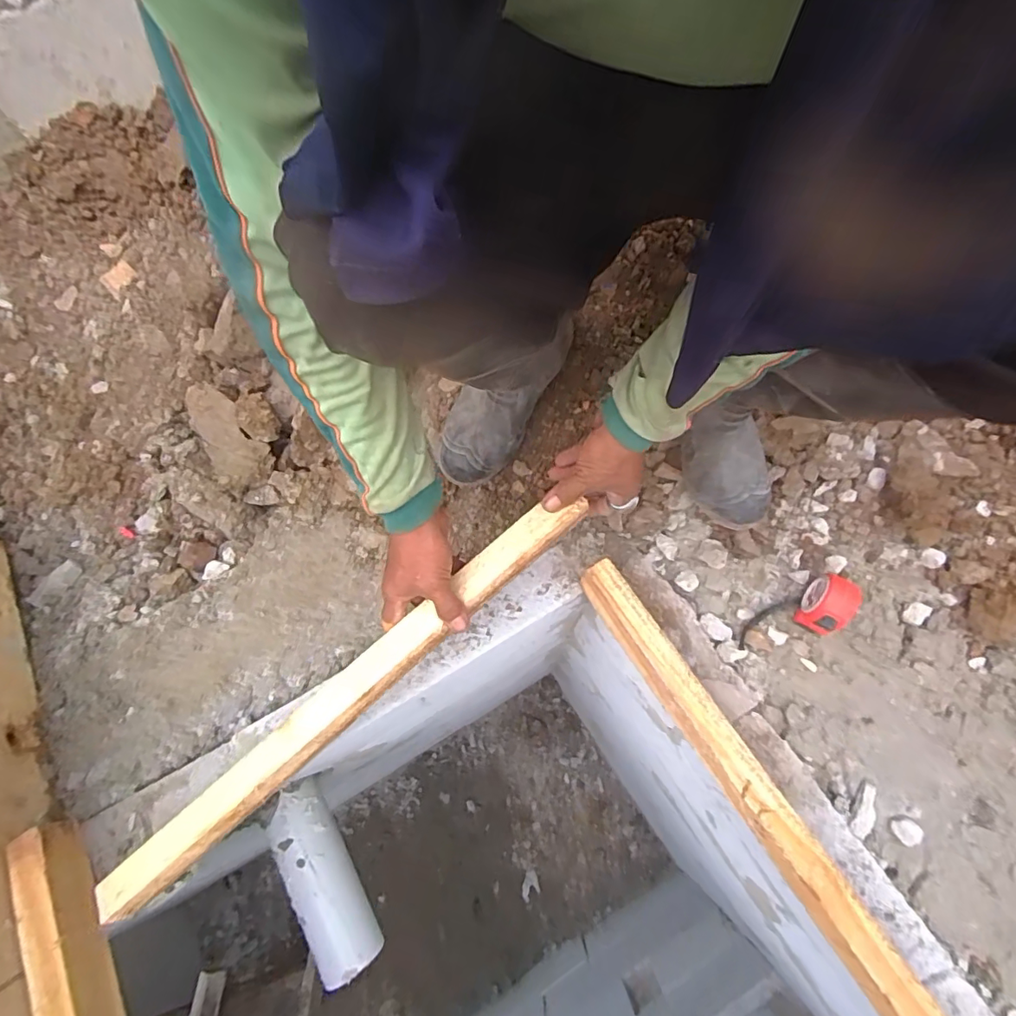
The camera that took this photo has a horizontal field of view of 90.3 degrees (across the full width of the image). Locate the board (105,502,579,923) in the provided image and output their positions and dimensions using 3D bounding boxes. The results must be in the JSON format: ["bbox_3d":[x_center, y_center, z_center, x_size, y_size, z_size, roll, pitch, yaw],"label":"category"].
[{"bbox_3d":[-0.159,0.188,0.521,0.585,0.031,0.049,-41,71,-5],"label":"board"}]

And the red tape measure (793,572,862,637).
[{"bbox_3d":[0.366,0.106,0.573,0.040,0.065,0.062,31,72,15],"label":"red tape measure"}]

